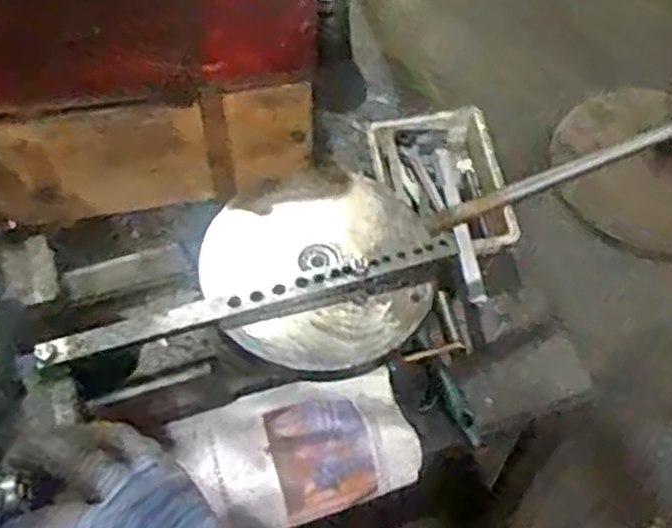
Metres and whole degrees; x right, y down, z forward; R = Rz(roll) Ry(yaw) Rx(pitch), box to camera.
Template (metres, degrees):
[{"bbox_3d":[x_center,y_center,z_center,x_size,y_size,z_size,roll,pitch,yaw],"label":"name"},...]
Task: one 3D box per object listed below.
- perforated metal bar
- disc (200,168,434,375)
[{"bbox_3d":[-0.064,0.028,0.614,0.320,0.015,0.024,-14,59,-10],"label":"perforated metal bar"},{"bbox_3d":[-0.016,-0.001,0.650,0.176,0.024,0.177,0,58,-1],"label":"disc"}]

